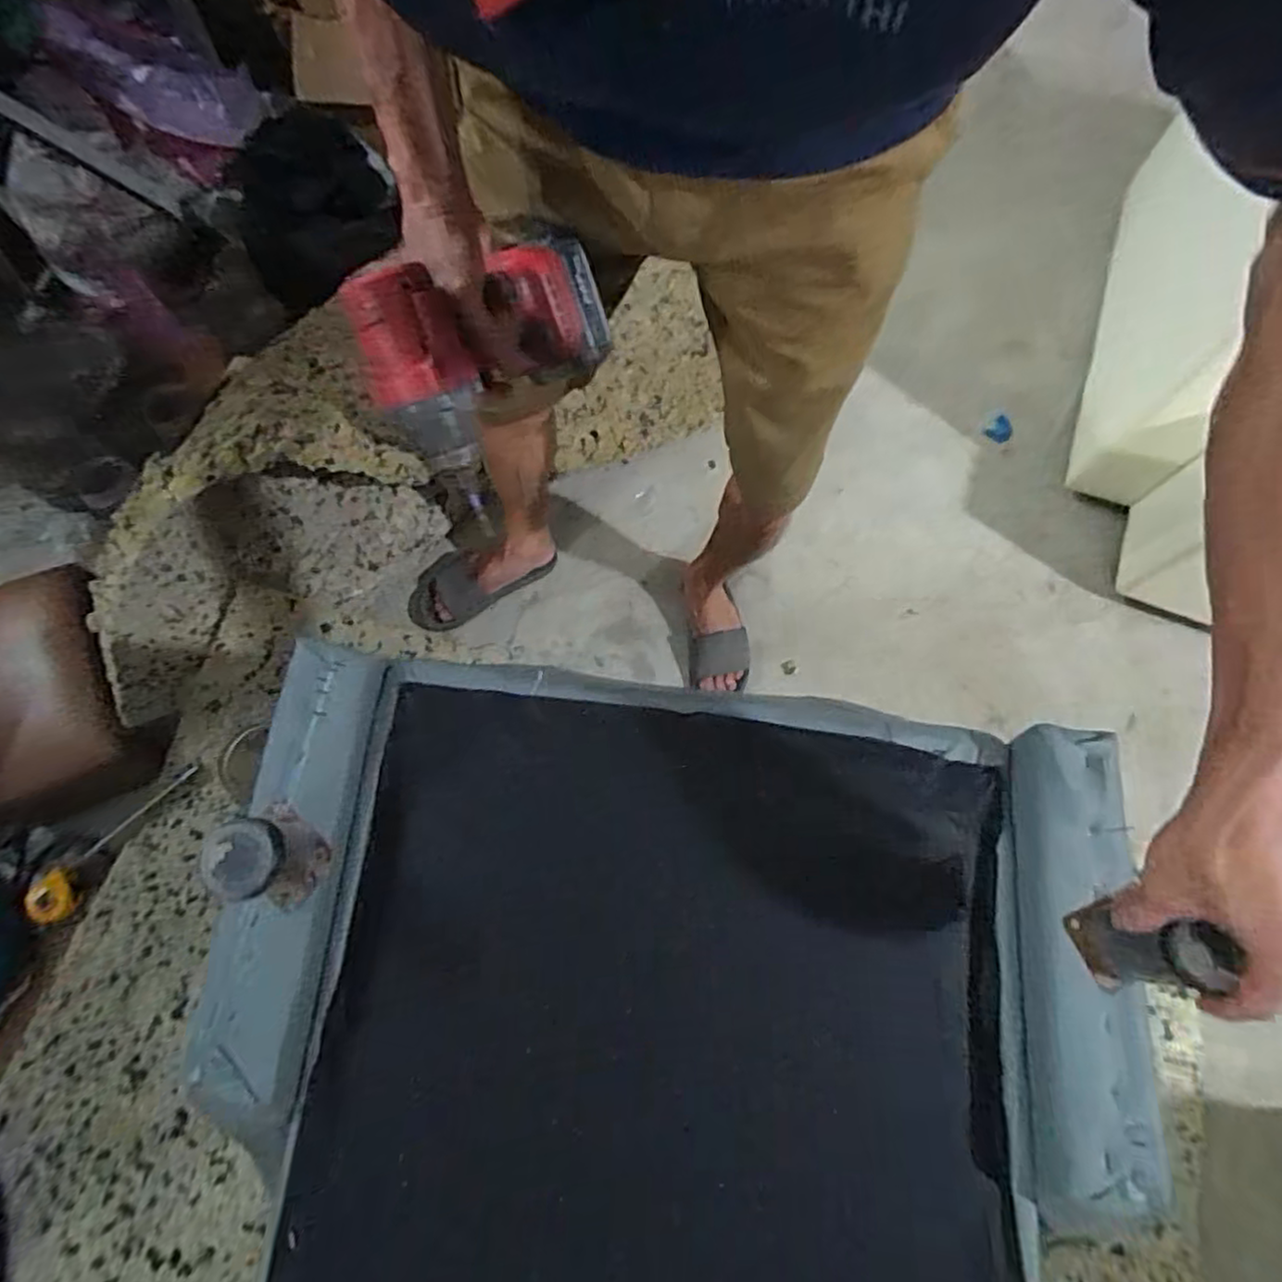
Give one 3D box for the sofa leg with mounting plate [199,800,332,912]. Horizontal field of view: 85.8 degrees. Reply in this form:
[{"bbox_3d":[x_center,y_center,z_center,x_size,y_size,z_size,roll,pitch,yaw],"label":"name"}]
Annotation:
[{"bbox_3d":[-0.266,0.148,0.488,0.073,0.080,0.056,40,74,11],"label":"sofa leg with mounting plate"}]

